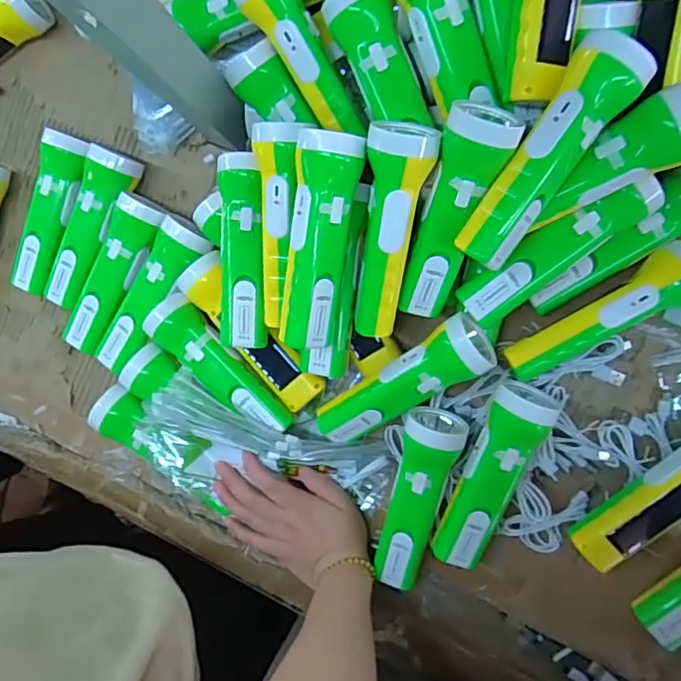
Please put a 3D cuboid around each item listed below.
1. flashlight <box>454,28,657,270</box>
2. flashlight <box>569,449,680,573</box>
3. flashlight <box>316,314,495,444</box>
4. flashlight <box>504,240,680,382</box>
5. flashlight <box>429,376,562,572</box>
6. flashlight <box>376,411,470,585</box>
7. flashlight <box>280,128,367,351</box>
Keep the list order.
[{"bbox_3d":[0.146,-0.131,0.397,0.052,0.044,0.180,38,95,3],"label":"flashlight"},{"bbox_3d":[0.279,0.133,0.479,0.175,0.055,0.056,-41,88,6],"label":"flashlight"},{"bbox_3d":[0.051,0.041,0.498,0.169,0.048,0.056,-34,89,23],"label":"flashlight"},{"bbox_3d":[0.224,-0.018,0.479,0.171,0.051,0.048,-32,89,6],"label":"flashlight"},{"bbox_3d":[0.133,0.121,0.498,0.054,0.055,0.176,20,106,6],"label":"flashlight"},{"bbox_3d":[0.070,0.146,0.508,0.050,0.059,0.169,13,94,5],"label":"flashlight"},{"bbox_3d":[-0.016,-0.077,0.450,0.047,0.040,0.168,10,107,5],"label":"flashlight"}]

